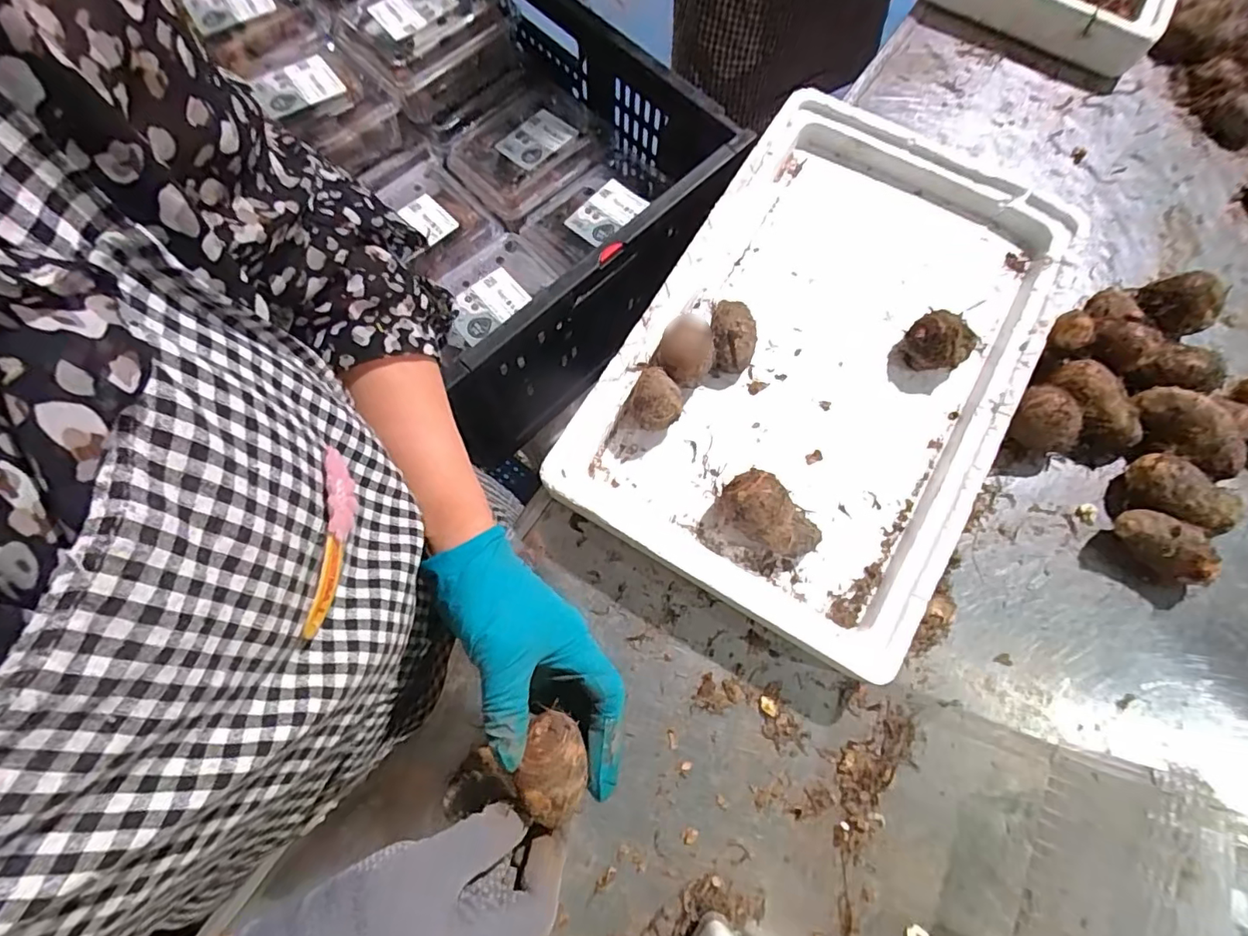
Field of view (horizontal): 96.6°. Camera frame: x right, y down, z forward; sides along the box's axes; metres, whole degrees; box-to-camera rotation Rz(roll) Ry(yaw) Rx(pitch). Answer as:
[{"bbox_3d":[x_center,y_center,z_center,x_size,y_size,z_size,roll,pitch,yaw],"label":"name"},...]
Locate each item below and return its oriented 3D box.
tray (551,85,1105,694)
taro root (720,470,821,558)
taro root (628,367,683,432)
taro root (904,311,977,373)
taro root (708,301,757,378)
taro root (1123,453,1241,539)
[{"bbox_3d":[0.177,-0.102,0.483,0.299,0.062,0.464,30,76,10],"label":"tray"},{"bbox_3d":[0.111,0.039,0.421,0.047,0.049,0.076,-42,78,-12],"label":"taro root"},{"bbox_3d":[0.028,-0.052,0.456,0.038,0.048,0.043,22,74,5],"label":"taro root"},{"bbox_3d":[0.263,-0.104,0.467,0.048,0.043,0.049,0,73,-1],"label":"taro root"},{"bbox_3d":[0.093,-0.109,0.474,0.035,0.040,0.052,2,73,2],"label":"taro root"},{"bbox_3d":[0.452,0.024,0.454,0.088,0.043,0.053,21,75,7],"label":"taro root"}]

